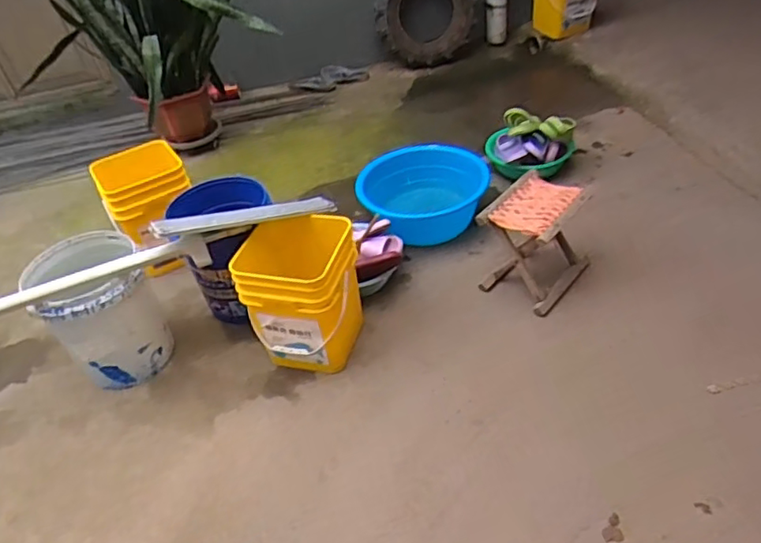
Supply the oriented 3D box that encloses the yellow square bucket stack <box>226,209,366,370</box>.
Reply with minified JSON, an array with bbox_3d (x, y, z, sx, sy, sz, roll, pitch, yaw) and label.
[{"bbox_3d":[-0.204,0.069,1.630,0.287,0.368,0.242,3,41,13],"label":"yellow square bucket stack"}]

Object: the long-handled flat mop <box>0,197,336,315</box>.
[{"bbox_3d":[-0.839,0.041,1.473,1.528,0.164,0.093,-19,41,-13],"label":"long-handled flat mop"}]

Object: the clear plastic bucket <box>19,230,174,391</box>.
[{"bbox_3d":[-0.790,0.110,1.697,0.288,0.348,0.324,-28,46,-23],"label":"clear plastic bucket"}]

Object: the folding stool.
[{"bbox_3d":[0.452,-0.085,1.735,0.254,0.300,0.268,29,52,36],"label":"folding stool"}]

